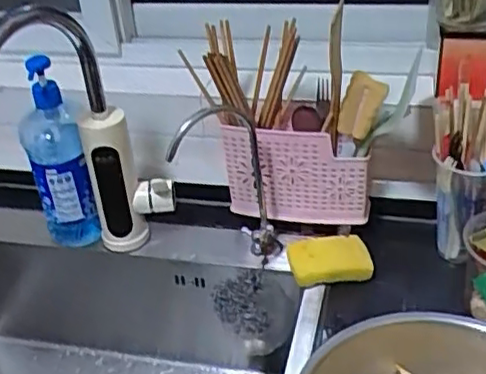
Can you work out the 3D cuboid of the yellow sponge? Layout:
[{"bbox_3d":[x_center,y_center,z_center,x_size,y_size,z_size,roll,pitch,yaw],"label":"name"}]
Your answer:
[{"bbox_3d":[0.108,0.093,0.831,0.095,0.028,0.061,-9,33,-3],"label":"yellow sponge"}]

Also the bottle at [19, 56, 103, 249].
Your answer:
[{"bbox_3d":[-0.249,-0.031,0.891,0.077,0.262,0.068,-18,36,-18],"label":"bottle"}]

